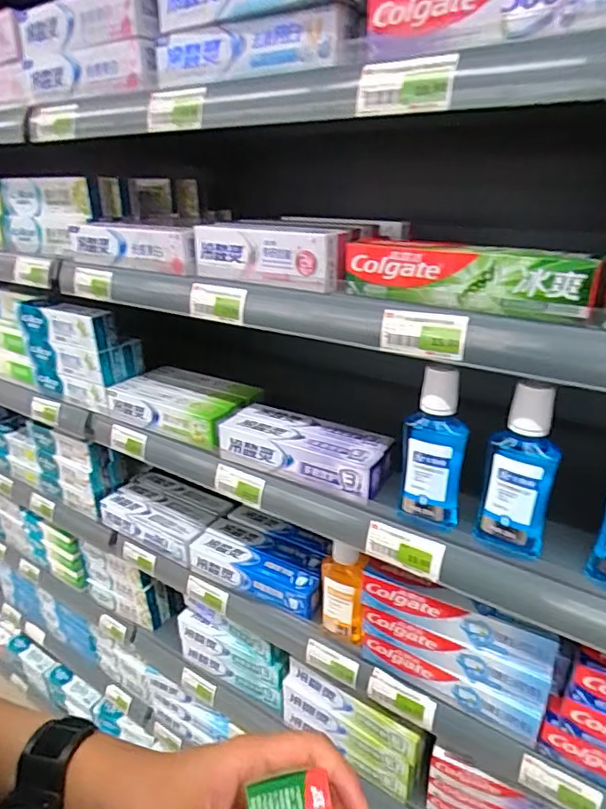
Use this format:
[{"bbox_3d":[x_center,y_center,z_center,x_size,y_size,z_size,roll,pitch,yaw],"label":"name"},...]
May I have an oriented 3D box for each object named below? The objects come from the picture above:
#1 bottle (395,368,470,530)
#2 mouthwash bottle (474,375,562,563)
[{"bbox_3d":[0.141,0.046,0.563,0.065,0.179,0.039,6,25,15],"label":"bottle"},{"bbox_3d":[0.216,0.065,0.521,0.064,0.179,0.035,10,27,24],"label":"mouthwash bottle"}]

